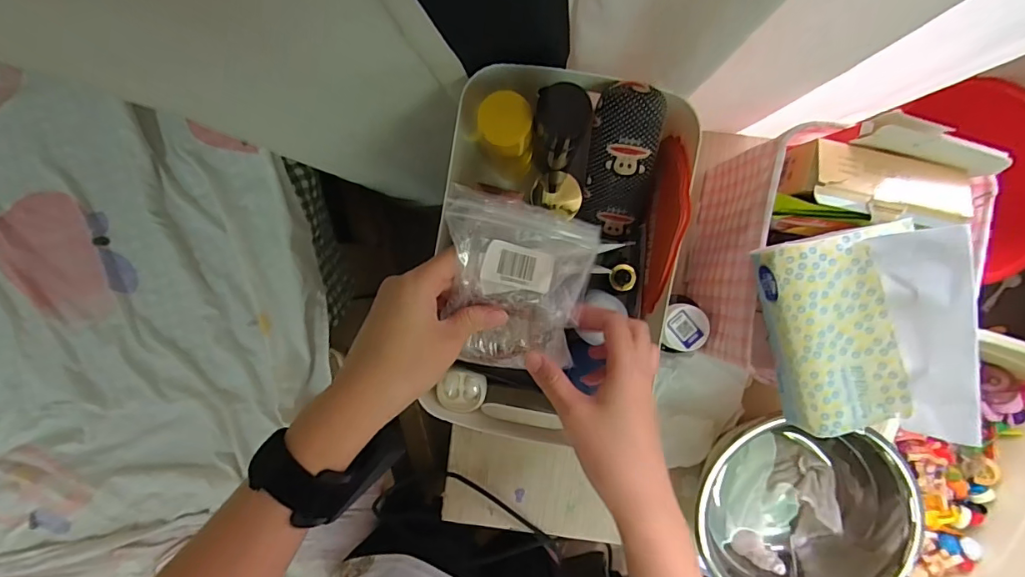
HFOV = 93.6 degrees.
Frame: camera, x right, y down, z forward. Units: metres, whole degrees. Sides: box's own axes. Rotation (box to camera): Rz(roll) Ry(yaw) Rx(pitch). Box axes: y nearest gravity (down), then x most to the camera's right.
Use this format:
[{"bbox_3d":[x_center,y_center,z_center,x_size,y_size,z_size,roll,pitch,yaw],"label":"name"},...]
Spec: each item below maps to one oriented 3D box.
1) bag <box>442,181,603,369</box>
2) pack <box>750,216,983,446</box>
[{"bbox_3d":[0.002,0.000,0.341,0.100,0.055,0.117,13,91,4],"label":"bag"},{"bbox_3d":[0.223,0.028,0.308,0.081,0.079,0.130,-9,91,2],"label":"pack"}]

